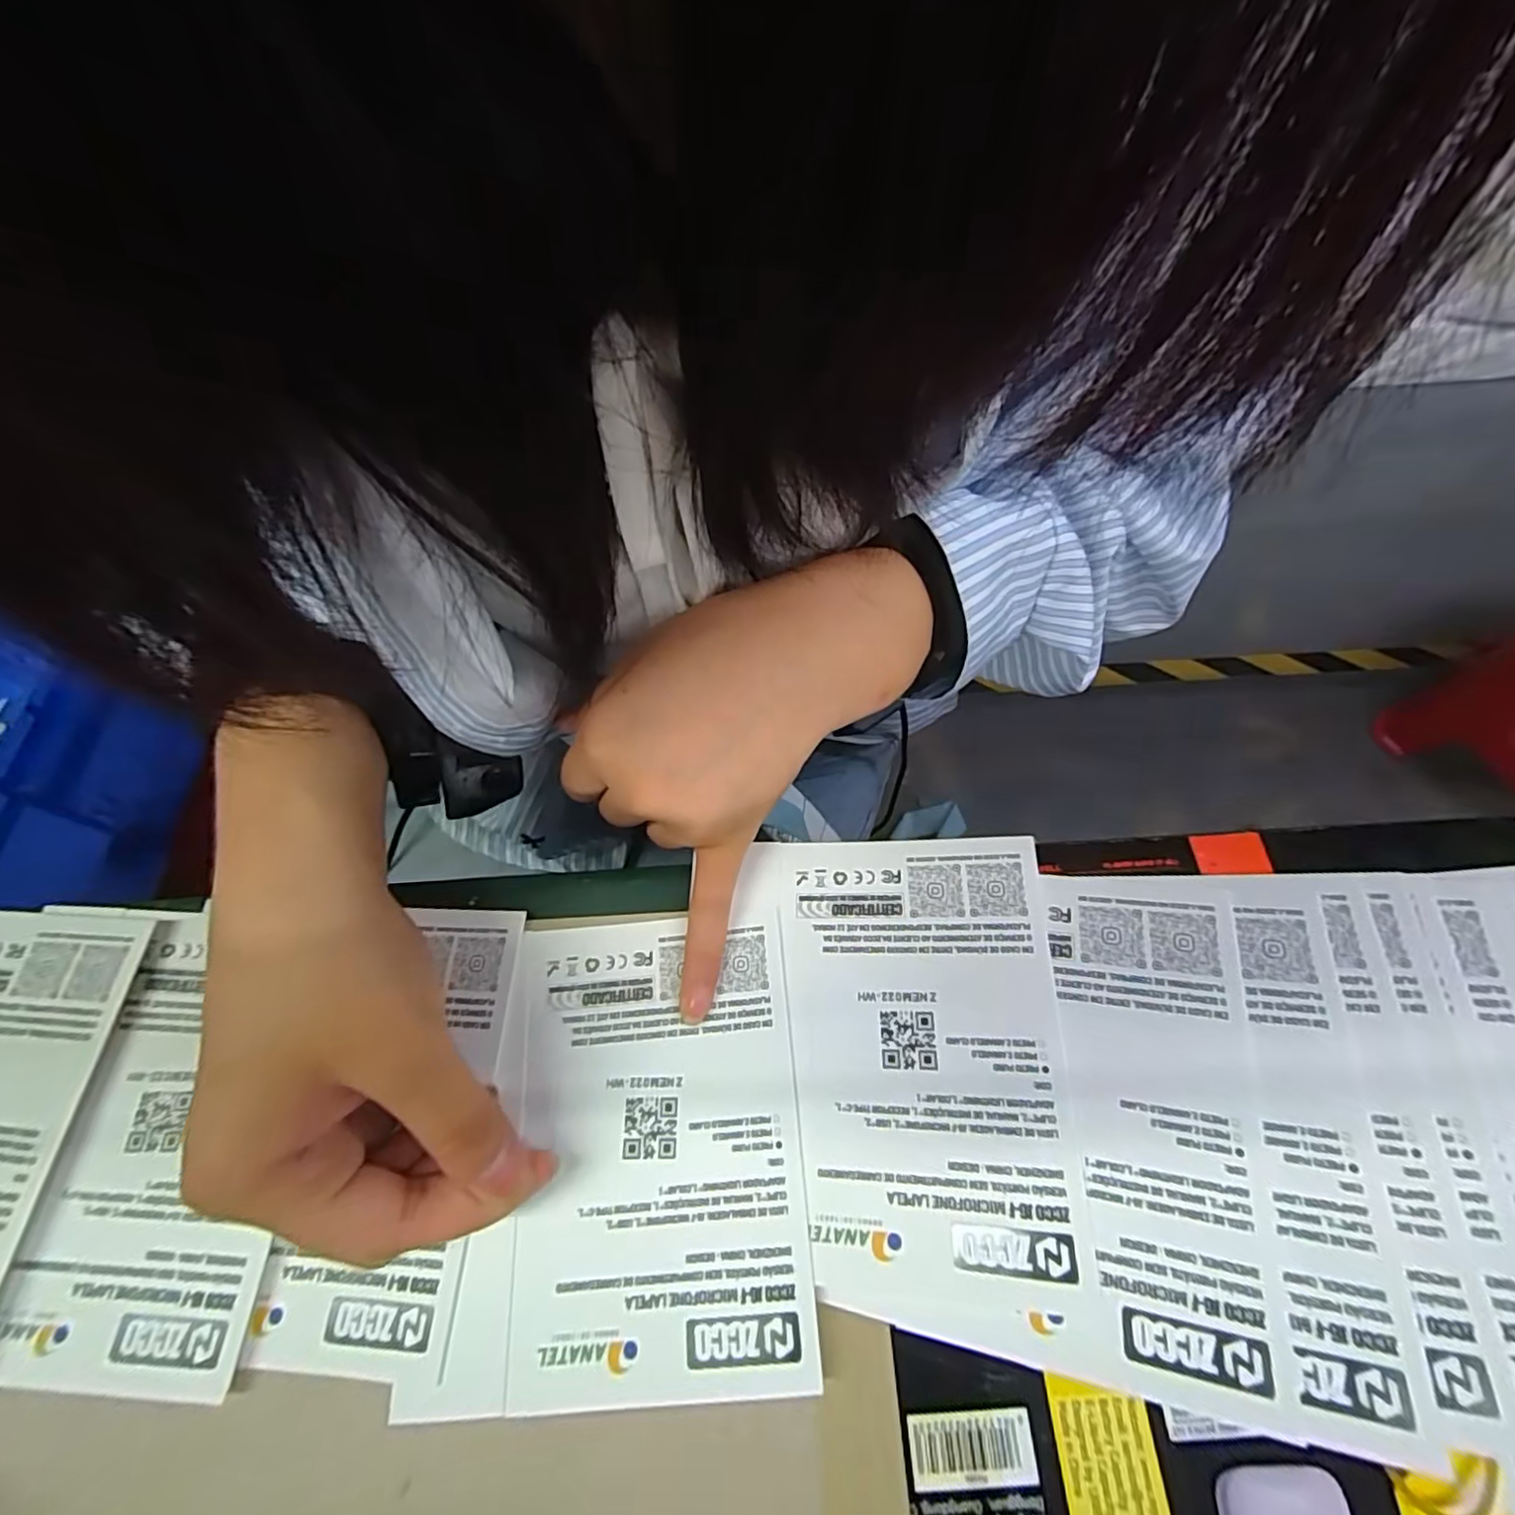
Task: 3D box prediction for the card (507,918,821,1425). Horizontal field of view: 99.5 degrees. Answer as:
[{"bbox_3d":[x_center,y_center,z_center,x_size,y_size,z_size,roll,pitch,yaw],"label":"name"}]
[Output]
[{"bbox_3d":[-0.029,0.108,0.186,0.080,0.004,0.118,-7,64,2],"label":"card"}]

